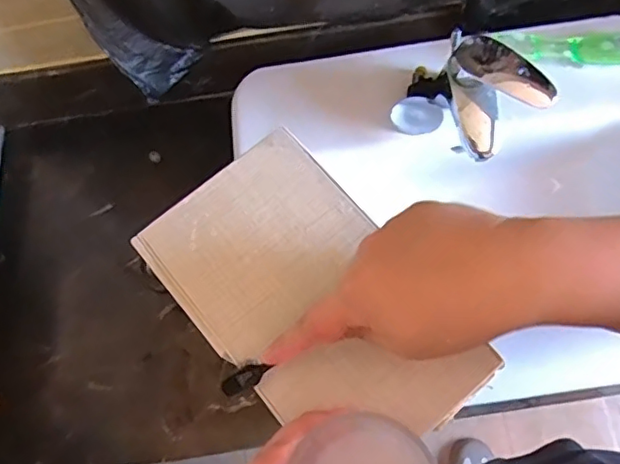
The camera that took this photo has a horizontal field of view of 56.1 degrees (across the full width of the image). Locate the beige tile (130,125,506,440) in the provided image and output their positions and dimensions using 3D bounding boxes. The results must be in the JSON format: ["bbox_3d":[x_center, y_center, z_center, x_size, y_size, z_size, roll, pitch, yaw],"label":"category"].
[{"bbox_3d":[-0.001,0.044,0.386,0.134,0.009,0.222,-39,74,-10],"label":"beige tile"}]

